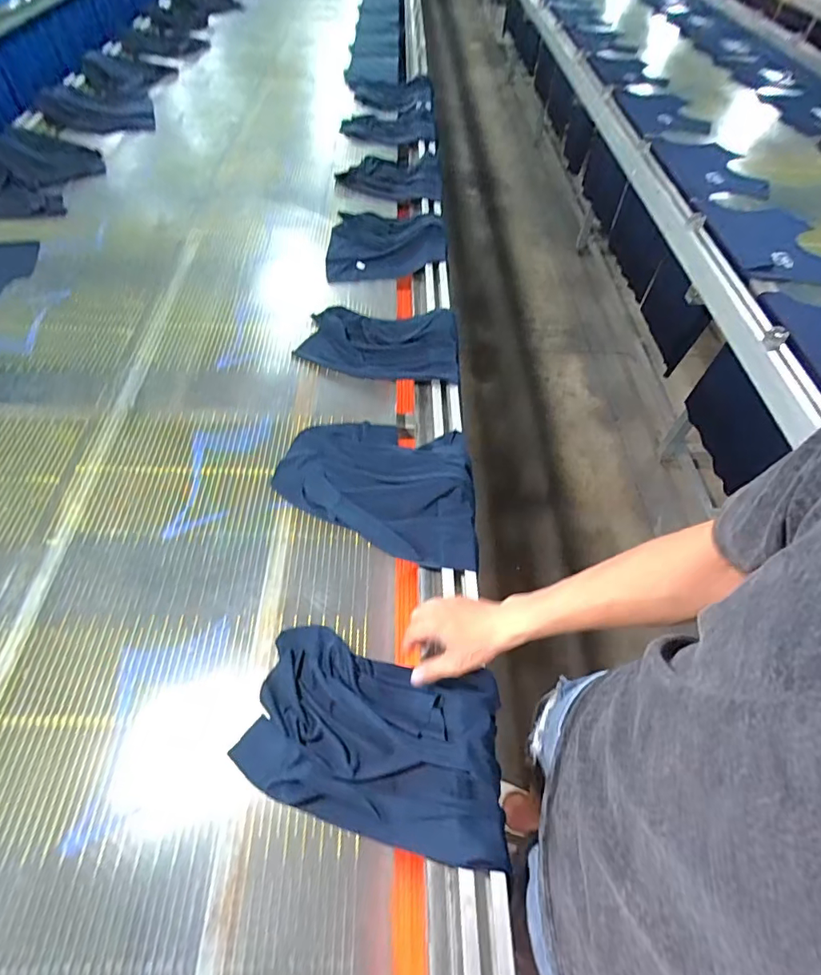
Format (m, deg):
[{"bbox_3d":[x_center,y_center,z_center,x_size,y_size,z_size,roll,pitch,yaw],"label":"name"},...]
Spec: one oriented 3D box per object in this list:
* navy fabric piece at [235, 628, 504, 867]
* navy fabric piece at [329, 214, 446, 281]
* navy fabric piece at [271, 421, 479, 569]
[{"bbox_3d":[-0.039,0.298,0.601,0.317,0.040,0.198,15,56,8],"label":"navy fabric piece"},{"bbox_3d":[-0.060,-0.626,1.285,0.299,0.049,0.336,1,54,-2],"label":"navy fabric piece"},{"bbox_3d":[-0.052,-0.014,0.828,0.358,0.049,0.253,12,56,6],"label":"navy fabric piece"}]

